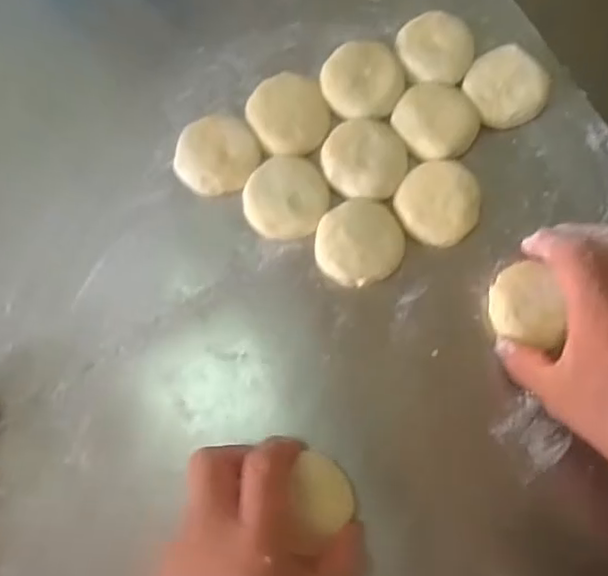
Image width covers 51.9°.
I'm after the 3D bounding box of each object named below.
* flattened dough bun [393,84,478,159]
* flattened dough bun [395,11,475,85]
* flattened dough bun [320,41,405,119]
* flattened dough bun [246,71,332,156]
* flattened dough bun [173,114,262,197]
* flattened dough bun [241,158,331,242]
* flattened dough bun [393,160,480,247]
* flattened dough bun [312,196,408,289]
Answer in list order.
[{"bbox_3d":[0.092,-0.116,0.438,0.053,0.019,0.055,0,80,2],"label":"flattened dough bun"},{"bbox_3d":[0.093,-0.169,0.447,0.053,0.018,0.053,2,81,2],"label":"flattened dough bun"},{"bbox_3d":[0.041,-0.144,0.443,0.056,0.022,0.052,-5,80,1],"label":"flattened dough bun"},{"bbox_3d":[-0.010,-0.120,0.442,0.052,0.022,0.060,-29,81,-3],"label":"flattened dough bun"},{"bbox_3d":[-0.060,-0.092,0.440,0.054,0.021,0.058,0,80,2],"label":"flattened dough bun"},{"bbox_3d":[-0.012,-0.062,0.431,0.056,0.019,0.056,0,80,2],"label":"flattened dough bun"},{"bbox_3d":[0.091,-0.057,0.427,0.054,0.022,0.057,0,80,2],"label":"flattened dough bun"},{"bbox_3d":[0.037,-0.031,0.423,0.059,0.022,0.054,0,80,2],"label":"flattened dough bun"}]

